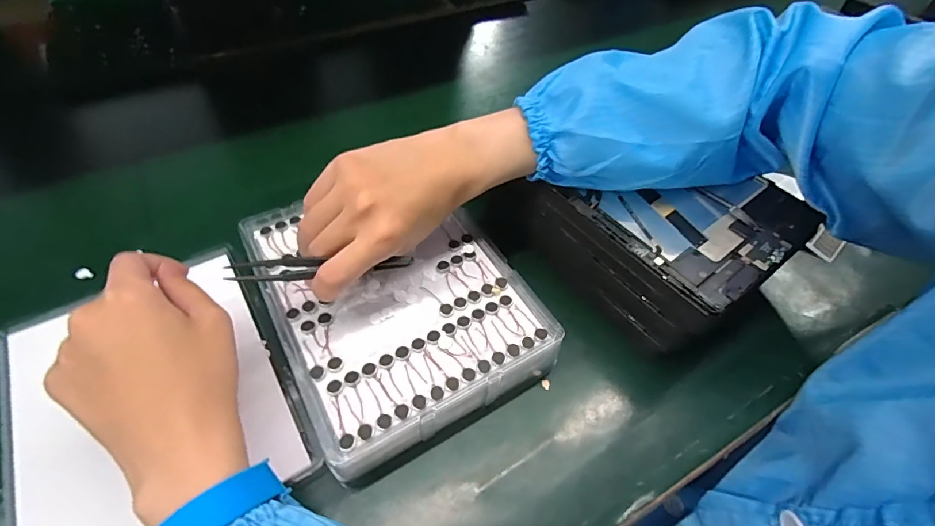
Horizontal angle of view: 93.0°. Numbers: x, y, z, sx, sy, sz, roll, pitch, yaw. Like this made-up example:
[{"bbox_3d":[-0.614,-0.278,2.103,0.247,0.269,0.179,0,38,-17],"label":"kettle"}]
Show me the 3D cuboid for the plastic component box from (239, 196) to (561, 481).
[{"bbox_3d":[-0.057,0.027,0.348,0.171,0.043,0.218,-24,57,-20],"label":"plastic component box"}]

